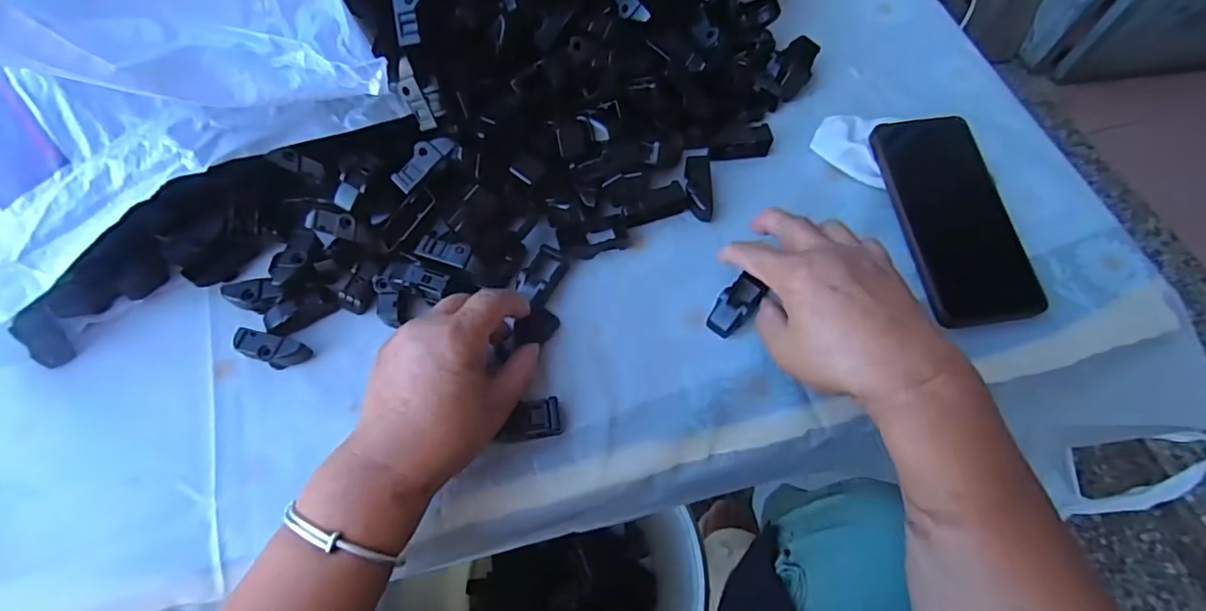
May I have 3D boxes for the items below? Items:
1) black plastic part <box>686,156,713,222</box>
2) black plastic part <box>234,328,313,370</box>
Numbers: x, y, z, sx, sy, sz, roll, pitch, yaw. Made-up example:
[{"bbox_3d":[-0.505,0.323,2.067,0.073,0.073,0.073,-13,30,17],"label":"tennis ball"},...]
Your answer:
[{"bbox_3d":[0.072,-0.089,0.415,0.019,0.021,0.047,2,64,0],"label":"black plastic part"},{"bbox_3d":[-0.217,0.028,0.361,0.043,0.018,0.020,21,66,9],"label":"black plastic part"}]

